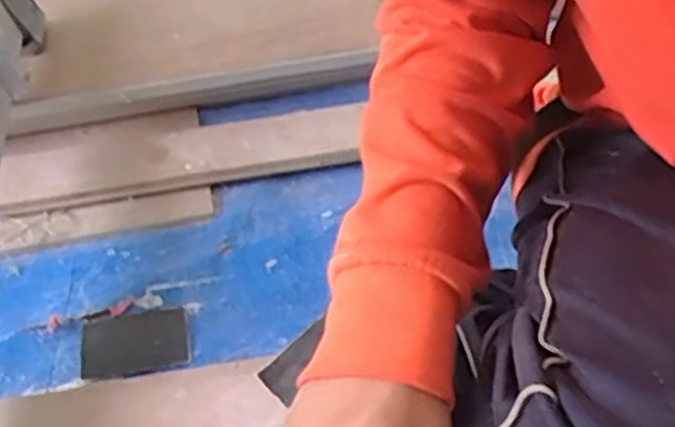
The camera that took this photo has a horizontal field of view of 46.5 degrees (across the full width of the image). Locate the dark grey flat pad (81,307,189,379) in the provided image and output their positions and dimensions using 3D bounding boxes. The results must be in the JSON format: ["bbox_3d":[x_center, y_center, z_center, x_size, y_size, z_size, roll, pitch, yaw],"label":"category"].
[{"bbox_3d":[-0.186,0.118,0.716,0.094,0.006,0.073,-11,45,-8],"label":"dark grey flat pad"}]

